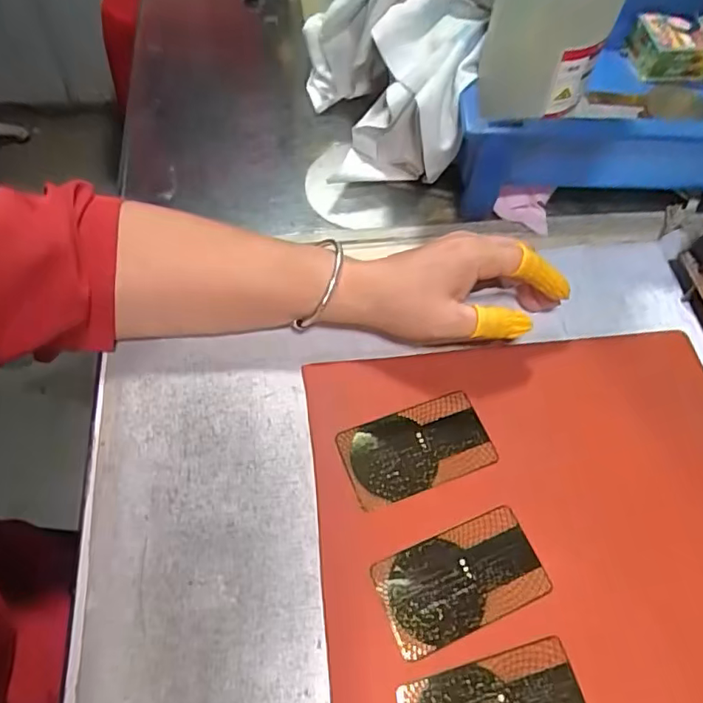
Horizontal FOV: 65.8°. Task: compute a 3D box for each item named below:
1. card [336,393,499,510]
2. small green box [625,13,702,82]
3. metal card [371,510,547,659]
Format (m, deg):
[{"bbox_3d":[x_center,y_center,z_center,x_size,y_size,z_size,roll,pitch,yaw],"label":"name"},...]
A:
[{"bbox_3d":[0.038,0.057,0.315,0.085,0.004,0.048,-16,63,-12],"label":"card"},{"bbox_3d":[0.266,-0.253,0.452,0.061,0.031,0.045,-10,62,-7],"label":"small green box"},{"bbox_3d":[0.056,0.118,0.282,0.085,0.004,0.047,-19,64,-13],"label":"metal card"}]

